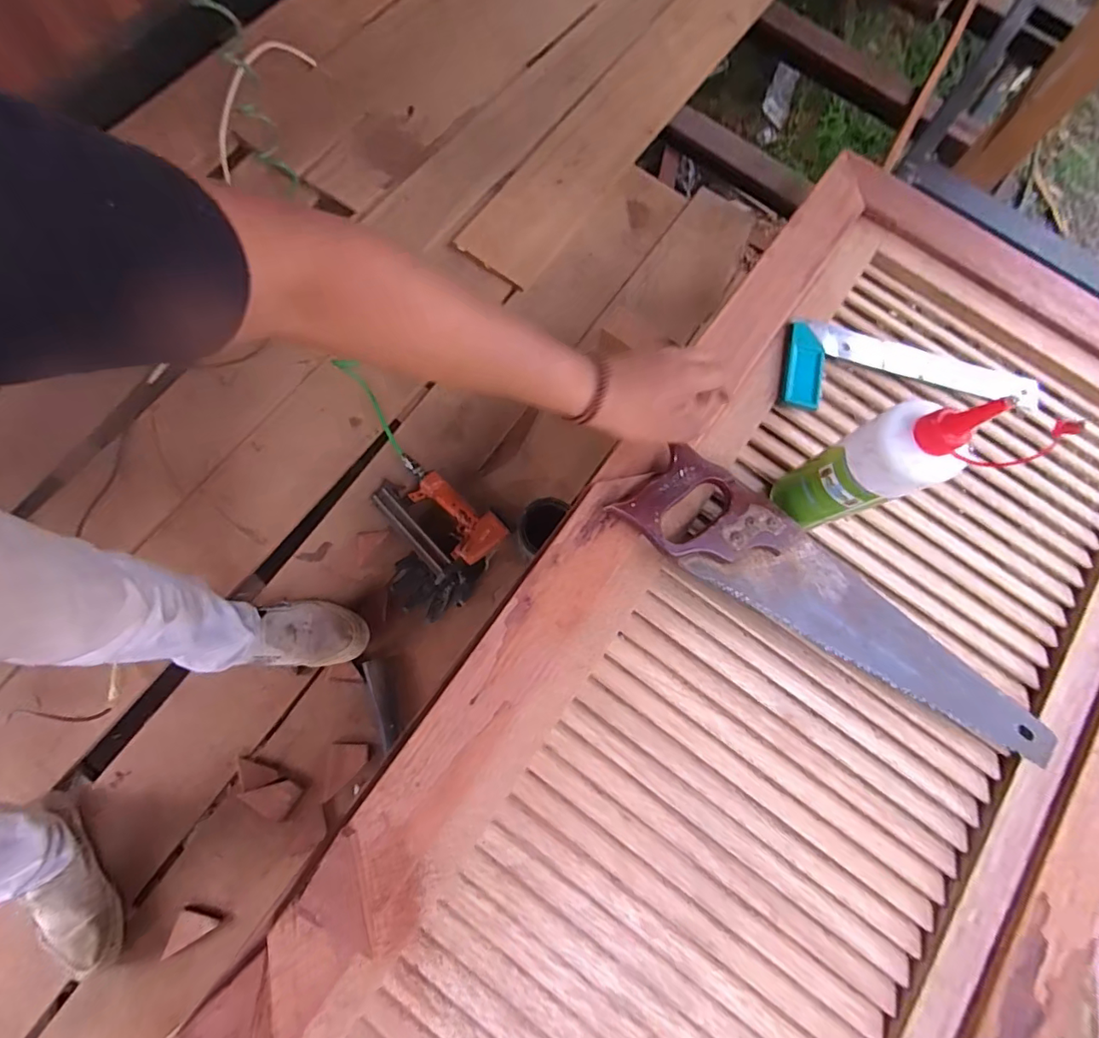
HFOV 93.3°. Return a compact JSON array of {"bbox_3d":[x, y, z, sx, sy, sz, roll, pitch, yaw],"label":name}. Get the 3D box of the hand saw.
[{"bbox_3d":[0.279,0.077,0.504,0.449,0.017,0.096,31,77,0],"label":"hand saw"}]

